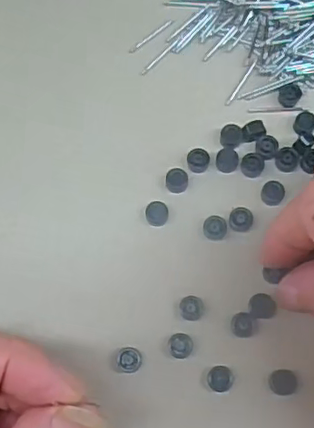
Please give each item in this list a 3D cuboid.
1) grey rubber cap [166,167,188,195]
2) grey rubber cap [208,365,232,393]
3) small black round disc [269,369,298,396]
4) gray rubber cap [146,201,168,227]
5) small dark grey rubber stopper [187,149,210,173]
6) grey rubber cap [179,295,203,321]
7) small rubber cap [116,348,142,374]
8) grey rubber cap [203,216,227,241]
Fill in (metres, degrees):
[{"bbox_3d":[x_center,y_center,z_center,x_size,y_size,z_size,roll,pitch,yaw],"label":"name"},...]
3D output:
[{"bbox_3d":[0.008,-0.013,0.233,0.009,0.006,0.009,-1,75,2],"label":"grey rubber cap"},{"bbox_3d":[0.023,0.060,0.213,0.009,0.004,0.009,-1,75,2],"label":"grey rubber cap"},{"bbox_3d":[0.046,0.061,0.211,0.010,0.004,0.009,3,75,3],"label":"small black round disc"},{"bbox_3d":[0.000,0.000,0.231,0.009,0.006,0.009,-1,75,2],"label":"gray rubber cap"},{"bbox_3d":[0.017,-0.022,0.235,0.009,0.005,0.009,-1,75,2],"label":"small dark grey rubber stopper"},{"bbox_3d":[0.013,0.036,0.220,0.009,0.004,0.009,-1,75,2],"label":"grey rubber cap"},{"bbox_3d":[-0.010,0.054,0.215,0.009,0.004,0.009,-1,75,2],"label":"small rubber cap"},{"bbox_3d":[0.023,0.005,0.227,0.009,0.006,0.009,-1,75,2],"label":"grey rubber cap"}]

